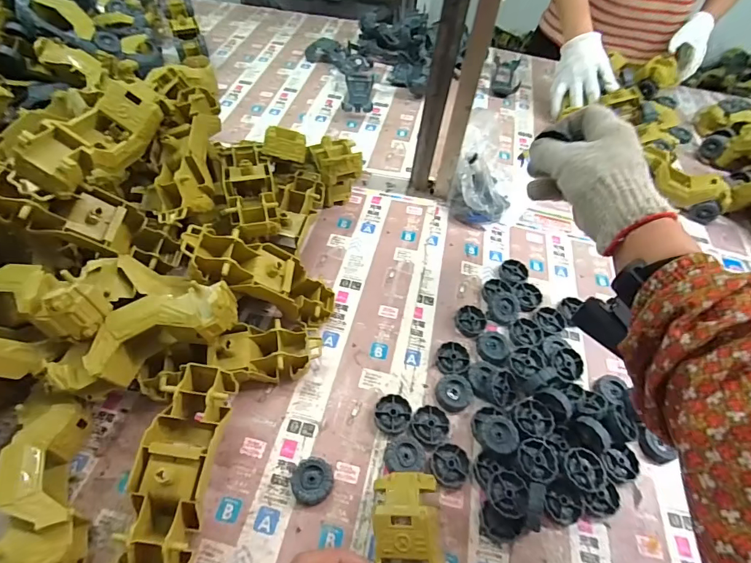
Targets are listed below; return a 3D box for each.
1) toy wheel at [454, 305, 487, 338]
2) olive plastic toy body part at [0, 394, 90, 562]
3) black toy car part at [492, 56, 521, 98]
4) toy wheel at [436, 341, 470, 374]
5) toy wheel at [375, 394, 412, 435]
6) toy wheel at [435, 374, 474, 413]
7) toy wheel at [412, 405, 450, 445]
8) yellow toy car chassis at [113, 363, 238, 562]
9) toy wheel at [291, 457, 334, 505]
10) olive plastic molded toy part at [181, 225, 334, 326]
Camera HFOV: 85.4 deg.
[{"bbox_3d":[0.118,0.047,0.499,0.037,0.010,0.046,35,57,18],"label":"toy wheel"},{"bbox_3d":[-0.273,0.177,0.339,0.054,0.060,0.162,-14,57,-17],"label":"olive plastic toy body part"},{"bbox_3d":[0.273,-0.429,0.853,0.053,0.032,0.108,11,53,1],"label":"black toy car part"},{"bbox_3d":[0.089,0.087,0.465,0.036,0.011,0.040,-3,54,-9],"label":"toy wheel"},{"bbox_3d":[0.018,0.136,0.417,0.037,0.012,0.037,3,53,-4],"label":"toy wheel"},{"bbox_3d":[0.085,0.120,0.438,0.038,0.012,0.036,3,53,-4],"label":"toy wheel"},{"bbox_3d":[0.056,0.147,0.416,0.037,0.010,0.037,3,53,-4],"label":"toy wheel"},{"bbox_3d":[-0.172,0.161,0.343,0.074,0.055,0.178,7,66,-1],"label":"yellow toy car chassis"},{"bbox_3d":[-0.058,0.185,0.377,0.037,0.014,0.039,3,53,-4],"label":"toy wheel"},{"bbox_3d":[-0.120,-0.002,0.440,0.178,0.048,0.062,28,44,-31],"label":"olive plastic molded toy part"}]

